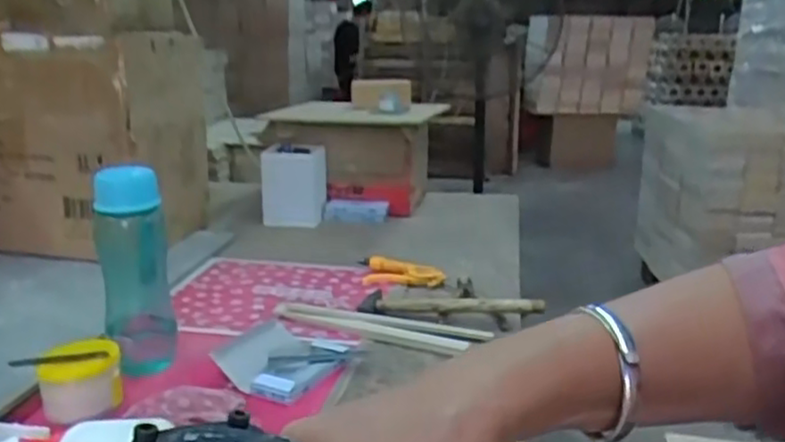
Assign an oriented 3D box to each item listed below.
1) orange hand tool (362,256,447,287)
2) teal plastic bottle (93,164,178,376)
[{"bbox_3d":[0.019,0.080,1.096,0.121,0.026,0.053,4,15,14],"label":"orange hand tool"},{"bbox_3d":[-0.290,0.051,0.802,0.079,0.218,0.069,-3,16,-18],"label":"teal plastic bottle"}]

